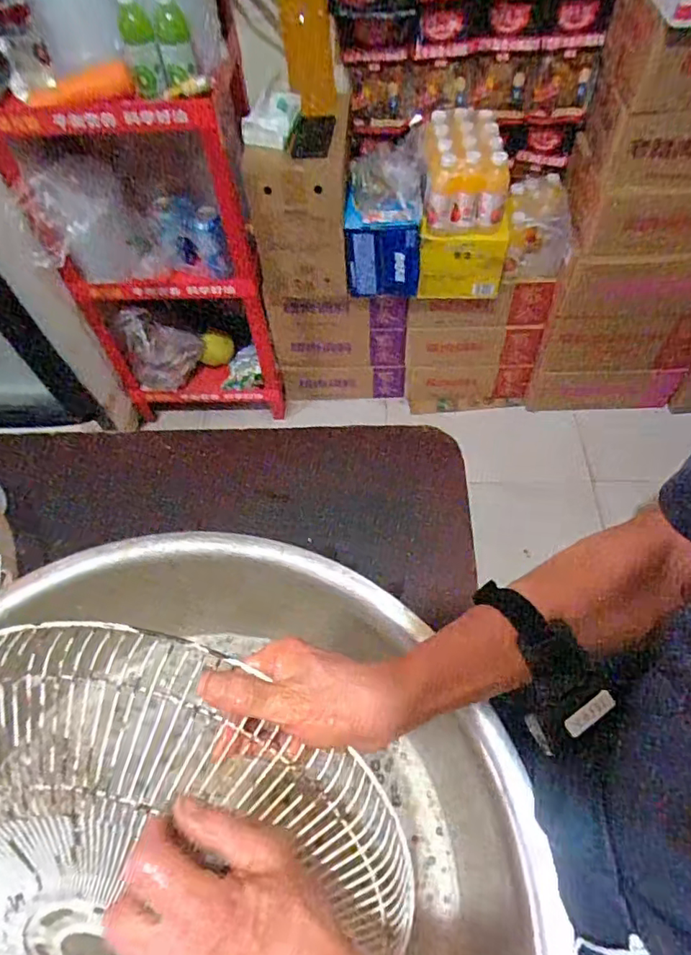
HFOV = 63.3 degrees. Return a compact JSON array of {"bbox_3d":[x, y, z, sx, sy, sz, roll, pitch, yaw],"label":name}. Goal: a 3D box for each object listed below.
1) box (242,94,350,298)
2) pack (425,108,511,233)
[{"bbox_3d":[-0.094,-0.643,1.358,0.207,0.353,0.220,5,59,7],"label":"box"},{"bbox_3d":[0.261,-0.683,1.251,0.177,0.161,0.192,-2,59,3],"label":"pack"}]

